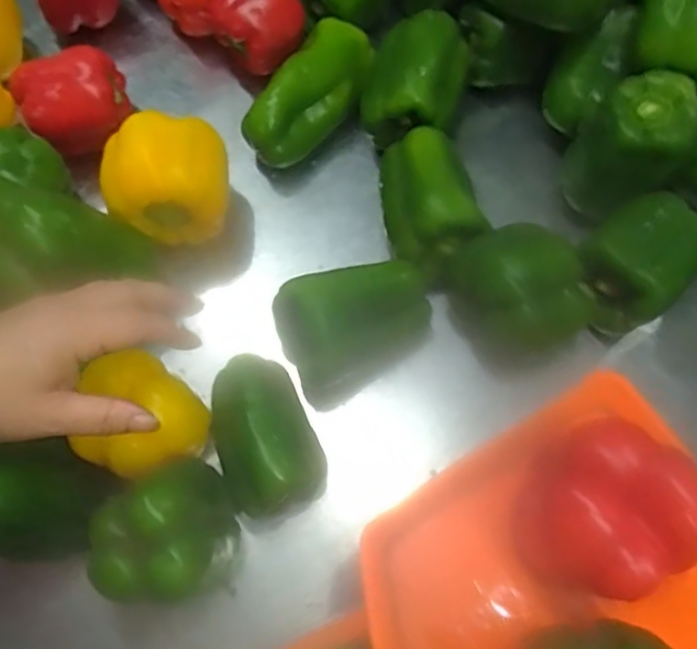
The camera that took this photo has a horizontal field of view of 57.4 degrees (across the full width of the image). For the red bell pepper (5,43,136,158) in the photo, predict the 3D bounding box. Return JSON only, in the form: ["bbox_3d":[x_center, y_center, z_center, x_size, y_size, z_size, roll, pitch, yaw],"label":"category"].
[{"bbox_3d":[-0.239,-0.186,0.558,0.087,0.077,0.068,-19,70,-7],"label":"red bell pepper"}]

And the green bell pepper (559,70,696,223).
[{"bbox_3d":[0.220,-0.139,0.503,0.080,0.090,0.076,-33,72,-12],"label":"green bell pepper"}]

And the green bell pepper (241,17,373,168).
[{"bbox_3d":[-0.038,-0.204,0.561,0.071,0.062,0.127,37,73,13],"label":"green bell pepper"}]

